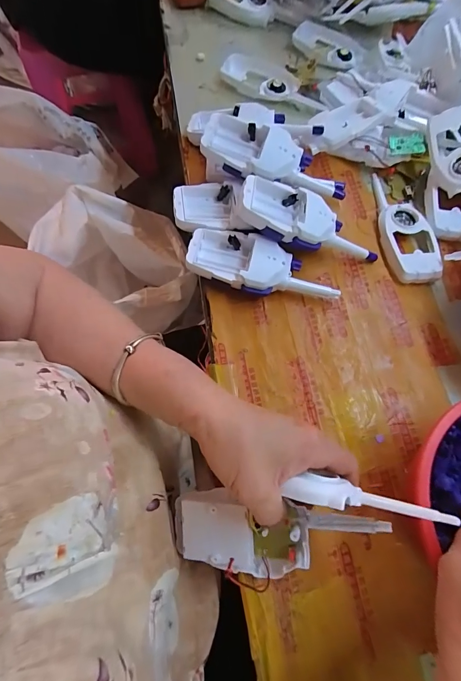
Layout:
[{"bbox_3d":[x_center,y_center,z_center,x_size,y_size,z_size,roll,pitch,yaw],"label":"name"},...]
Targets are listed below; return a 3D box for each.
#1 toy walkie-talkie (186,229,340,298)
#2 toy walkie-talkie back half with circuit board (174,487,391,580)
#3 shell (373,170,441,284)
[{"bbox_3d":[0.035,-0.076,0.376,0.160,0.037,0.061,22,70,7],"label":"toy walkie-talkie"},{"bbox_3d":[0.031,0.151,0.268,0.163,0.026,0.060,-6,69,14],"label":"toy walkie-talkie back half with circuit board"},{"bbox_3d":[0.208,-0.140,0.411,0.056,0.021,0.157,-3,69,-2],"label":"shell"}]

